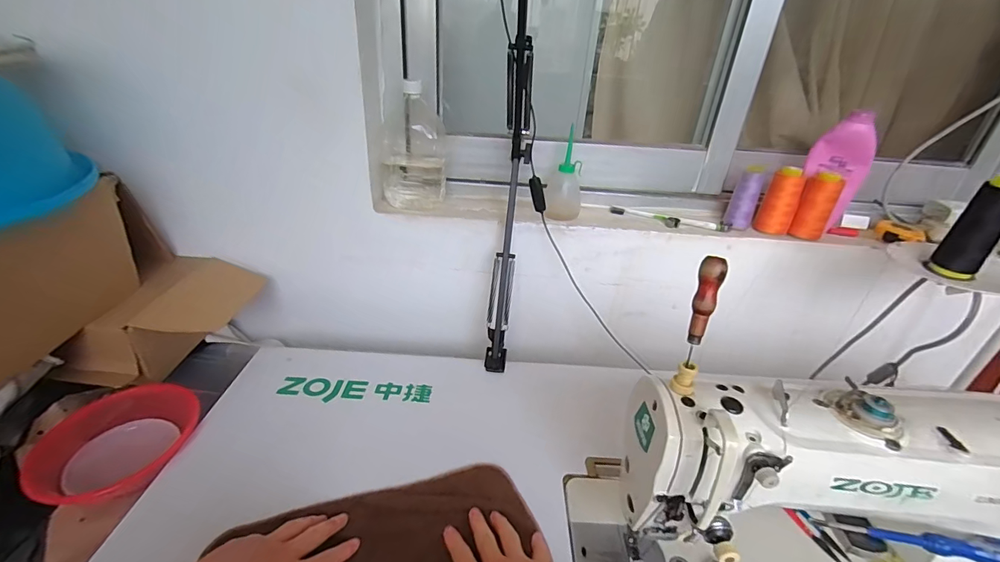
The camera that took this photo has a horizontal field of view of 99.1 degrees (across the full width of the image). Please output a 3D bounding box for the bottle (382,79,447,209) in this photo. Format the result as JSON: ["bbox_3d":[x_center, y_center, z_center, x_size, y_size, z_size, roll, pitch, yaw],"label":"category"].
[{"bbox_3d":[-0.142,-0.222,0.711,0.103,0.192,0.073,-2,30,-10],"label":"bottle"}]

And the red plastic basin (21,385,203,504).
[{"bbox_3d":[-0.482,0.209,0.541,0.158,0.053,0.174,-8,32,-20],"label":"red plastic basin"}]

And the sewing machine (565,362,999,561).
[{"bbox_3d":[0.370,0.208,0.408,0.560,0.237,0.177,3,30,-1],"label":"sewing machine"}]

